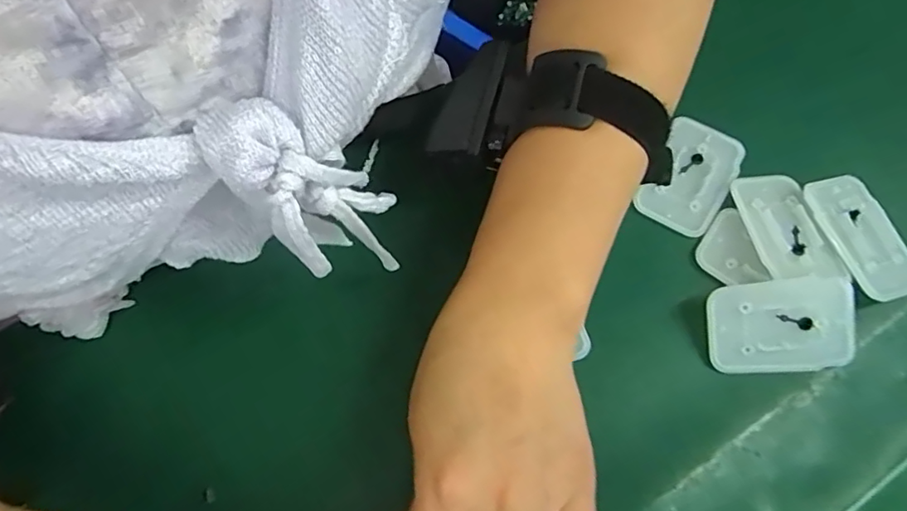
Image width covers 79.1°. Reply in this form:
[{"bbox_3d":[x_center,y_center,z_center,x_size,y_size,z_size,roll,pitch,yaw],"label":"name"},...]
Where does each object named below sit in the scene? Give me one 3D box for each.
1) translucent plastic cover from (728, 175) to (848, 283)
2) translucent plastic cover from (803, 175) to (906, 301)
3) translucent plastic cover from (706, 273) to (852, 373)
[{"bbox_3d":[0.172,-0.015,0.285,0.035,0.012,0.063,-7,71,-3],"label":"translucent plastic cover"},{"bbox_3d":[0.210,-0.010,0.283,0.038,0.009,0.068,-15,71,-5],"label":"translucent plastic cover"},{"bbox_3d":[0.159,0.033,0.266,0.068,0.005,0.043,-3,86,4],"label":"translucent plastic cover"}]

